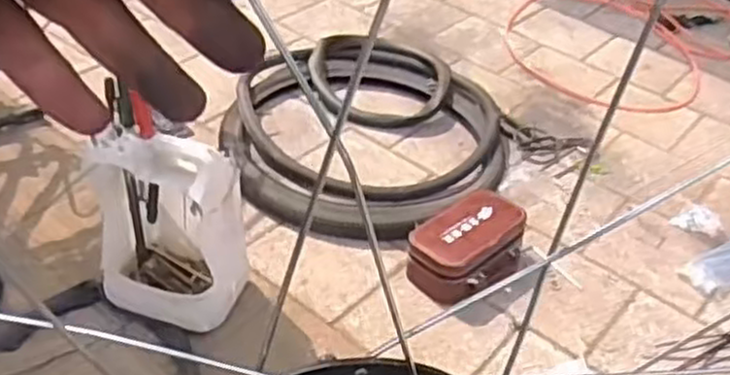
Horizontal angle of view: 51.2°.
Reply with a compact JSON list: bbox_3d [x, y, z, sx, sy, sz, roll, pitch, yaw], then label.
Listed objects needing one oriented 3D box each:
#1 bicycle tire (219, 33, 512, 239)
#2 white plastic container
[{"bbox_3d":[0.015,-0.149,1.796,0.641,0.068,0.715,14,43,10],"label":"bicycle tire"},{"bbox_3d":[-0.337,0.068,1.276,0.246,0.330,0.168,26,43,22],"label":"white plastic container"}]

